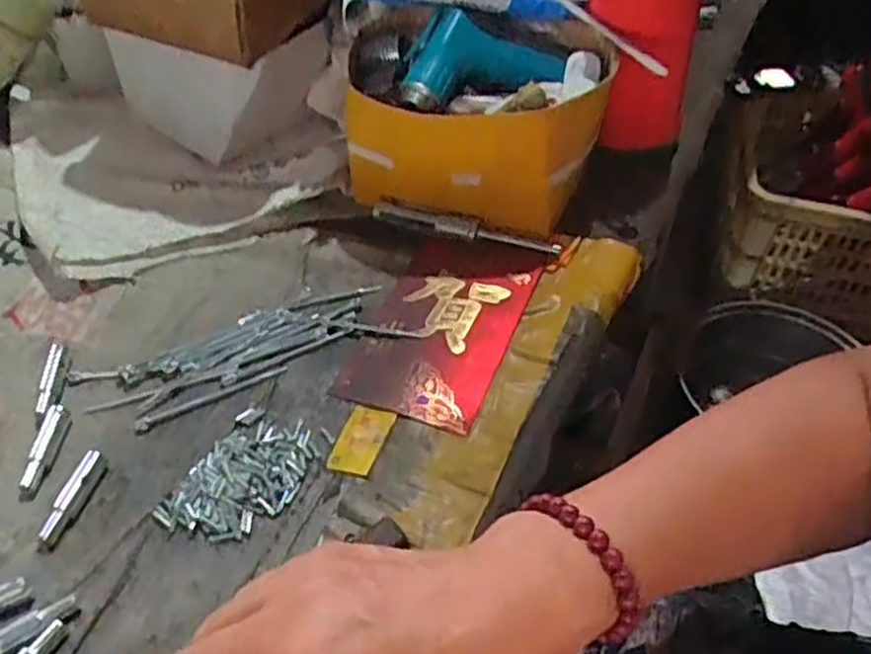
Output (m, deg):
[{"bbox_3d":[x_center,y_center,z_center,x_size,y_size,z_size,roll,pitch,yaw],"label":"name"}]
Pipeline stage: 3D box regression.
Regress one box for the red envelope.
[{"bbox_3d":[0.006,-0.007,0.469,0.086,0.005,0.155,16,48,15],"label":"red envelope"}]

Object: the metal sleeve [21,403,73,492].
[{"bbox_3d":[-0.209,0.064,0.405,0.013,0.009,0.050,0,46,0],"label":"metal sleeve"}]

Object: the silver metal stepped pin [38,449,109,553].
[{"bbox_3d":[-0.184,0.086,0.379,0.011,0.012,0.052,8,46,8],"label":"silver metal stepped pin"}]

